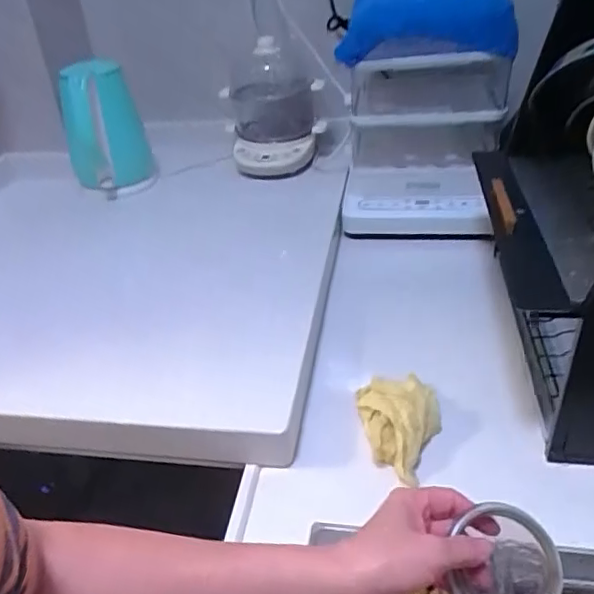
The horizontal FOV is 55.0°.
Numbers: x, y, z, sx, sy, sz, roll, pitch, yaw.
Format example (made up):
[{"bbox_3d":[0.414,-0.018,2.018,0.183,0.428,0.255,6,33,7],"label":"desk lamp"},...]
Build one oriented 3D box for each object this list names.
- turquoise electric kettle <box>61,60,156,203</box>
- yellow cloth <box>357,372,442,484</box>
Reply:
[{"bbox_3d":[-0.355,-0.307,1.047,0.132,0.221,0.155,-21,36,-22],"label":"turquoise electric kettle"},{"bbox_3d":[0.104,0.131,0.590,0.085,0.049,0.107,2,34,12],"label":"yellow cloth"}]

